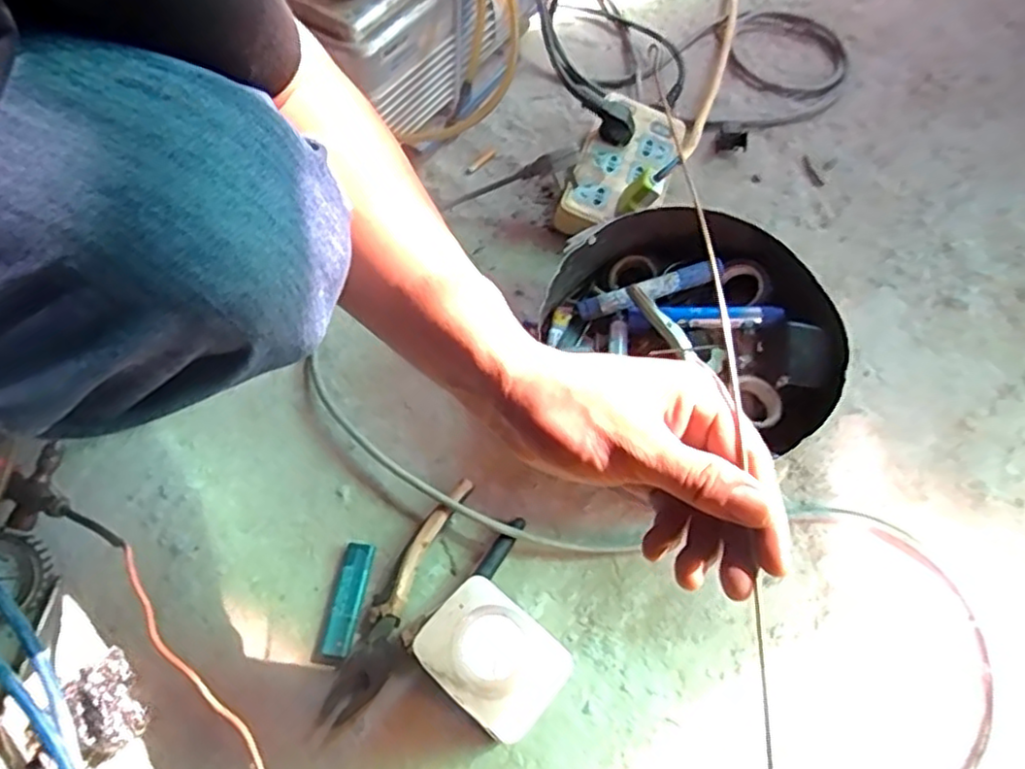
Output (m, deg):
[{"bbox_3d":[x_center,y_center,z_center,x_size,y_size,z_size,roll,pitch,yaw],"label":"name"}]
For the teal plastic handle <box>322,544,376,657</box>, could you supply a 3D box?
[{"bbox_3d":[-0.125,0.163,0.515,0.020,0.009,0.083,10,62,3],"label":"teal plastic handle"}]

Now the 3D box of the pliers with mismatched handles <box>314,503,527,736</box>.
[{"bbox_3d":[-0.076,0.161,0.510,0.063,0.016,0.192,38,67,16],"label":"pliers with mismatched handles"}]

